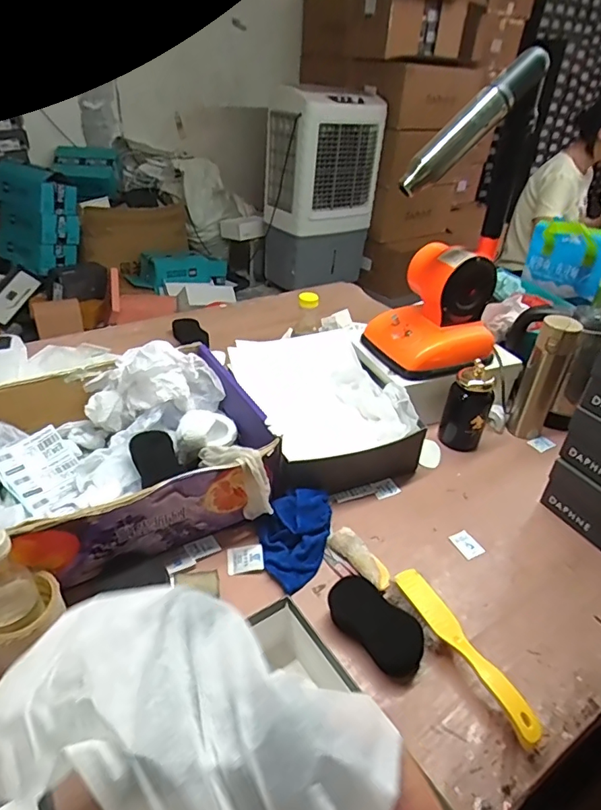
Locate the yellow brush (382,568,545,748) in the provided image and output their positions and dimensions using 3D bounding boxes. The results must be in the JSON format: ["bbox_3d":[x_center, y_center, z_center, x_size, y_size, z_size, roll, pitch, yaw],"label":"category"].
[{"bbox_3d":[0.184,0.295,0.615,0.050,0.041,0.224,-13,39,-23],"label":"yellow brush"}]

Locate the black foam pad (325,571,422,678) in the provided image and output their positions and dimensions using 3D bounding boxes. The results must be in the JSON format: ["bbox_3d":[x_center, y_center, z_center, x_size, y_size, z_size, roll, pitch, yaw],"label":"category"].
[{"bbox_3d":[0.094,0.269,0.639,0.128,0.042,0.059,31,43,33],"label":"black foam pad"}]

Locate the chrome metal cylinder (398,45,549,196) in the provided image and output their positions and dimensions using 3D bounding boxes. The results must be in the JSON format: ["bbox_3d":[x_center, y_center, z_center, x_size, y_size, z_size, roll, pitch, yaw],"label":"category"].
[{"bbox_3d":[0.256,-0.418,0.773,0.045,0.258,0.047,38,16,-36],"label":"chrome metal cylinder"}]

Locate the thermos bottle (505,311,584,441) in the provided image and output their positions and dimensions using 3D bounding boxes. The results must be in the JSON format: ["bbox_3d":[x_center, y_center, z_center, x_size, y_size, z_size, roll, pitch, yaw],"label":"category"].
[{"bbox_3d":[0.453,-0.048,0.961,0.071,0.238,0.063,20,38,20],"label":"thermos bottle"}]

